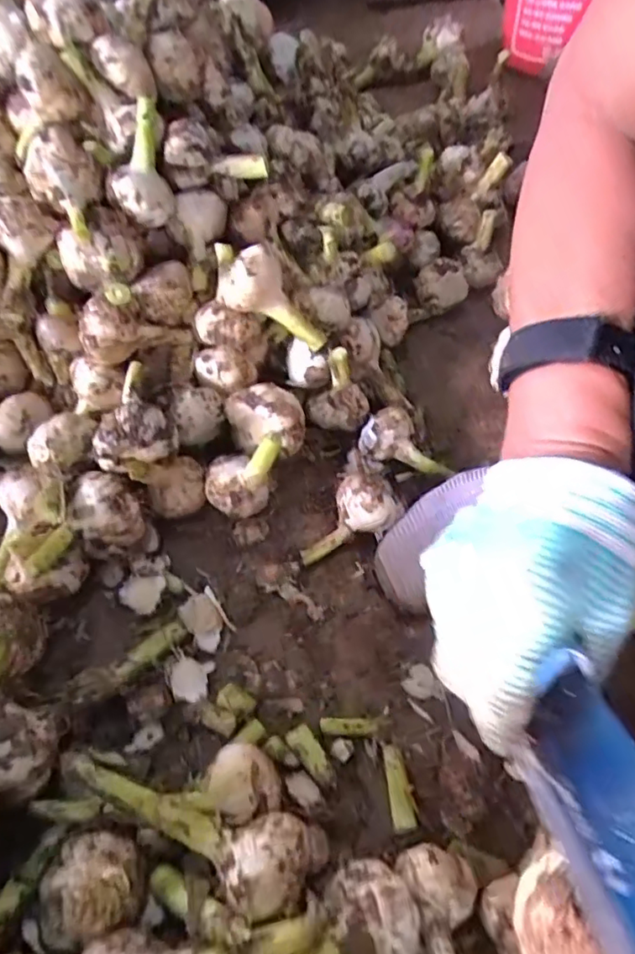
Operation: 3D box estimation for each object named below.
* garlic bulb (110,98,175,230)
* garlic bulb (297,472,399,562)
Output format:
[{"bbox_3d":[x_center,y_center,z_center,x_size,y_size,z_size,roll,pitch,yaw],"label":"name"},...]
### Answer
[{"bbox_3d":[-0.132,-0.236,0.444,0.038,0.083,0.036,6,14,3],"label":"garlic bulb"},{"bbox_3d":[0.023,0.028,0.454,0.091,0.035,0.044,-34,63,-22],"label":"garlic bulb"}]

